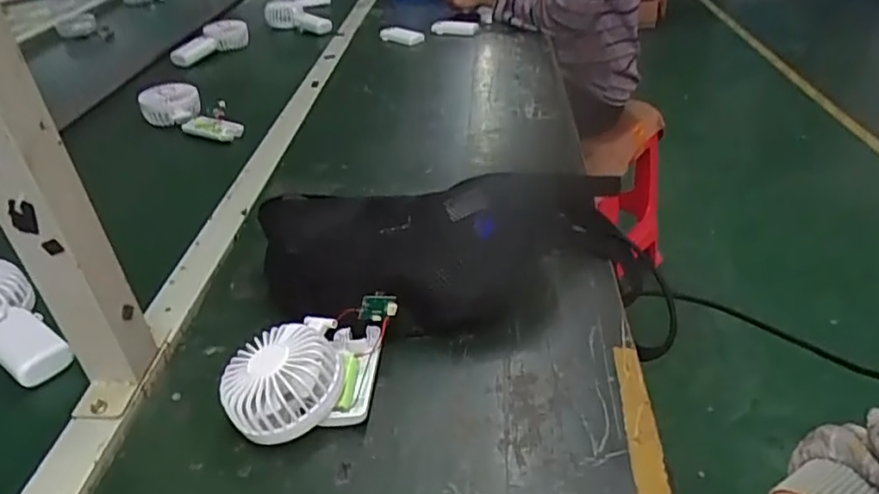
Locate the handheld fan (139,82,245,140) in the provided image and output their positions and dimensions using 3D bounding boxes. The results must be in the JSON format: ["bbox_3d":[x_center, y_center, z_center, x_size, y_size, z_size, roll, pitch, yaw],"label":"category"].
[{"bbox_3d":[-0.380,-0.207,0.941,0.186,0.045,0.065,24,43,16],"label":"handheld fan"}]

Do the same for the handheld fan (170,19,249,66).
[{"bbox_3d":[-0.472,-0.419,1.228,0.063,0.051,0.166,20,42,30],"label":"handheld fan"}]

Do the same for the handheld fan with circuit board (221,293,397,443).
[{"bbox_3d":[-0.100,0.093,0.468,0.109,0.055,0.121,3,36,11],"label":"handheld fan with circuit board"}]

